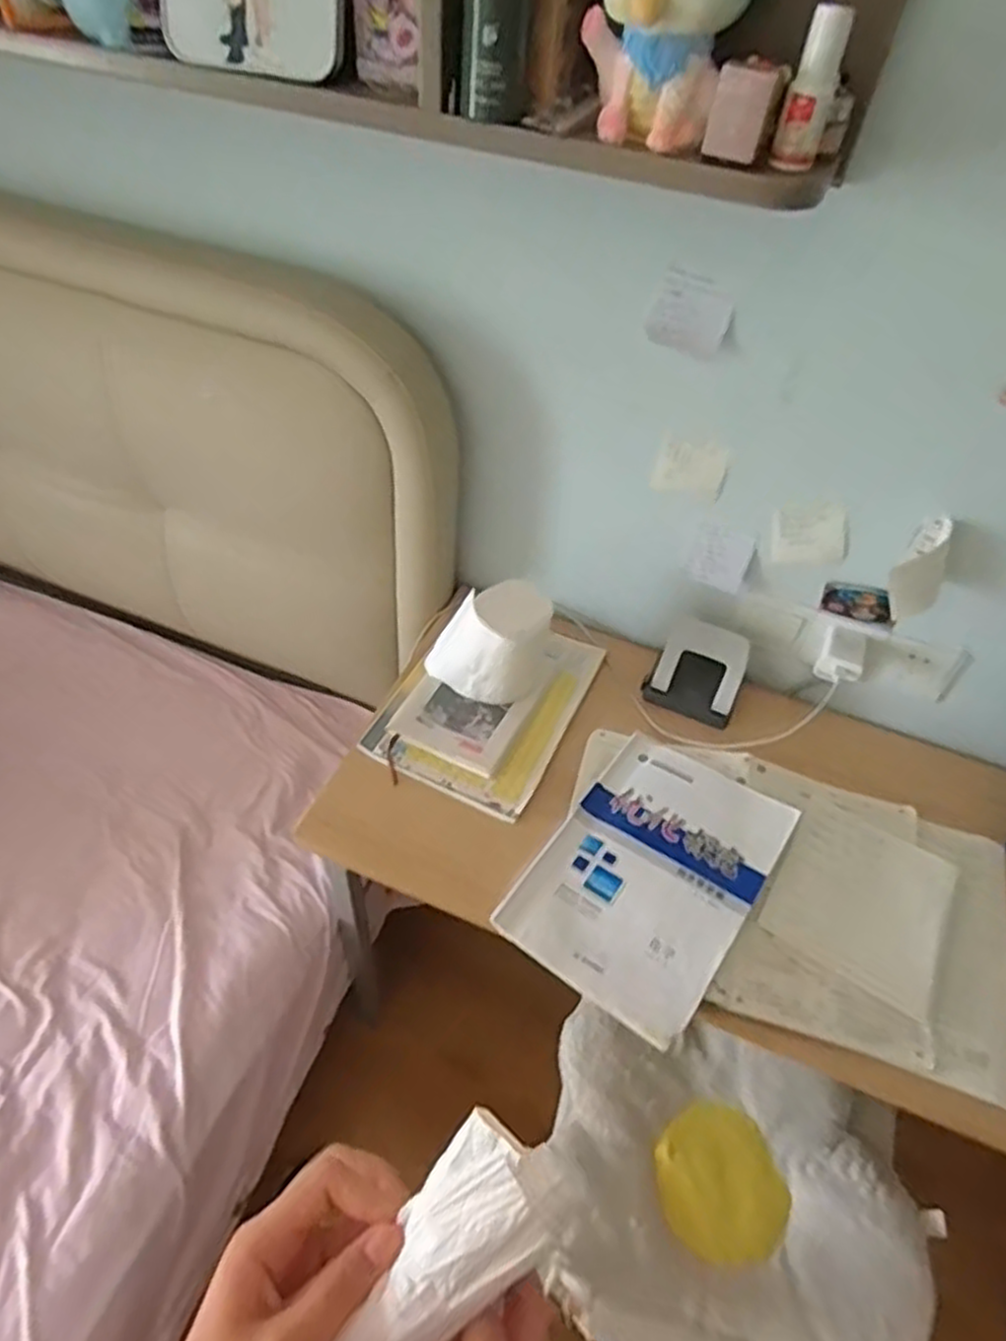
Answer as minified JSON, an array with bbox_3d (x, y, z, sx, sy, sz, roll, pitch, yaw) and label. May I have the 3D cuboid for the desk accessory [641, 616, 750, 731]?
[{"bbox_3d":[0.255,-0.006,0.987,0.118,0.084,0.081,22,50,14],"label":"desk accessory"}]

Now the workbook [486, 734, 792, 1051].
[{"bbox_3d":[0.161,0.216,0.831,0.212,0.014,0.302,27,57,26],"label":"workbook"}]

